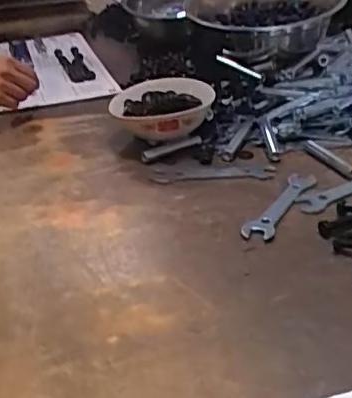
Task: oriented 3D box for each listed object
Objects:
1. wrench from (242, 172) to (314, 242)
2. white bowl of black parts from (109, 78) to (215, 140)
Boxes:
[{"bbox_3d":[0.120,0.006,0.683,0.030,0.012,0.154,15,36,27],"label":"wrench"},{"bbox_3d":[-0.016,-0.121,0.830,0.138,0.052,0.143,-1,31,1],"label":"white bowl of black parts"}]

